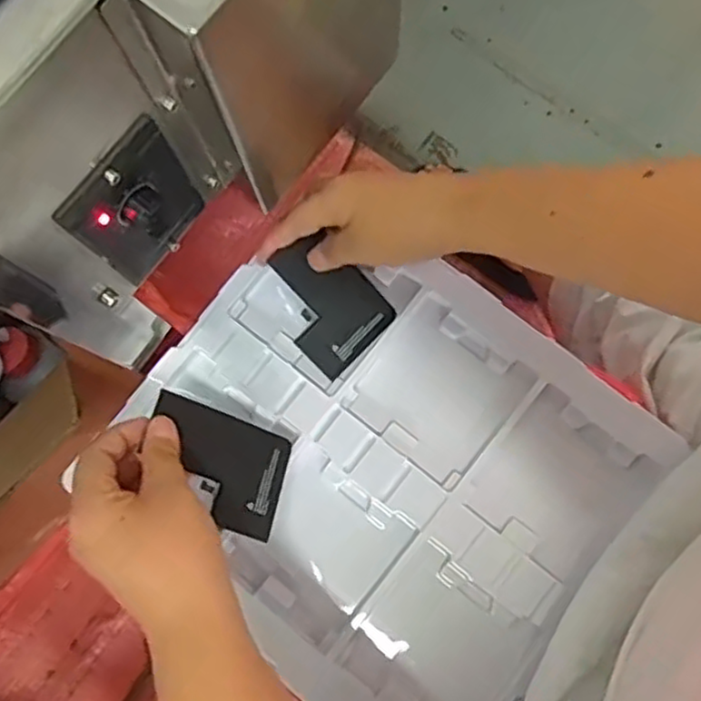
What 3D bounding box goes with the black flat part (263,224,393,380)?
[{"bbox_3d":[-0.016,-0.032,0.476,0.066,0.009,0.085,-47,107,-11],"label":"black flat part"}]

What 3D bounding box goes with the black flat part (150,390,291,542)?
[{"bbox_3d":[-0.080,0.069,0.426,0.086,0.004,0.067,21,63,-18],"label":"black flat part"}]

